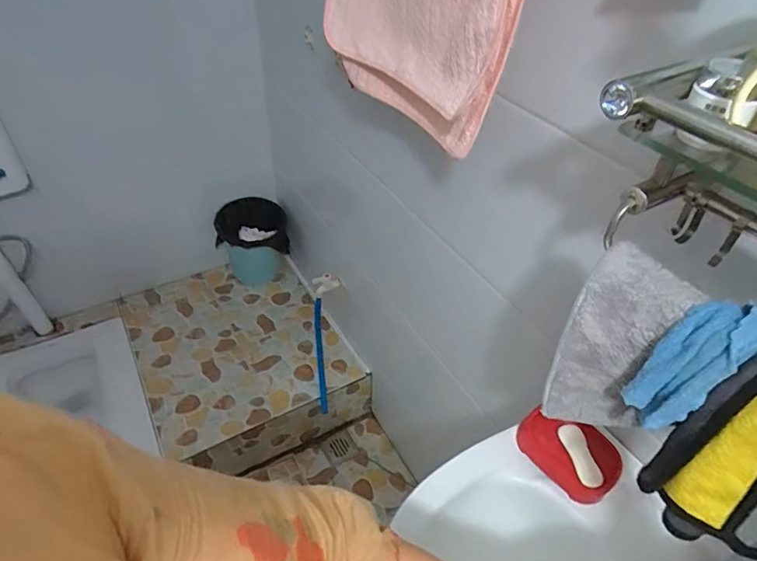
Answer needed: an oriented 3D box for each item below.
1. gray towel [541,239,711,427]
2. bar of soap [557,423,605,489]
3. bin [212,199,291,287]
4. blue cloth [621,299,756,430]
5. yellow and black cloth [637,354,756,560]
[{"bbox_3d":[0.207,0.067,0.438,0.063,0.175,0.088,-26,51,-28],"label":"gray towel"},{"bbox_3d":[0.272,0.236,0.656,0.030,0.020,0.082,-8,45,-12],"label":"bar of soap"},{"bbox_3d":[-0.443,-0.112,1.727,0.244,0.287,0.239,-7,44,-10],"label":"bin"},{"bbox_3d":[0.238,0.065,0.369,0.029,0.118,0.048,5,39,-31],"label":"blue cloth"},{"bbox_3d":[0.262,0.126,0.351,0.037,0.175,0.078,-13,40,-39],"label":"yellow and black cloth"}]

